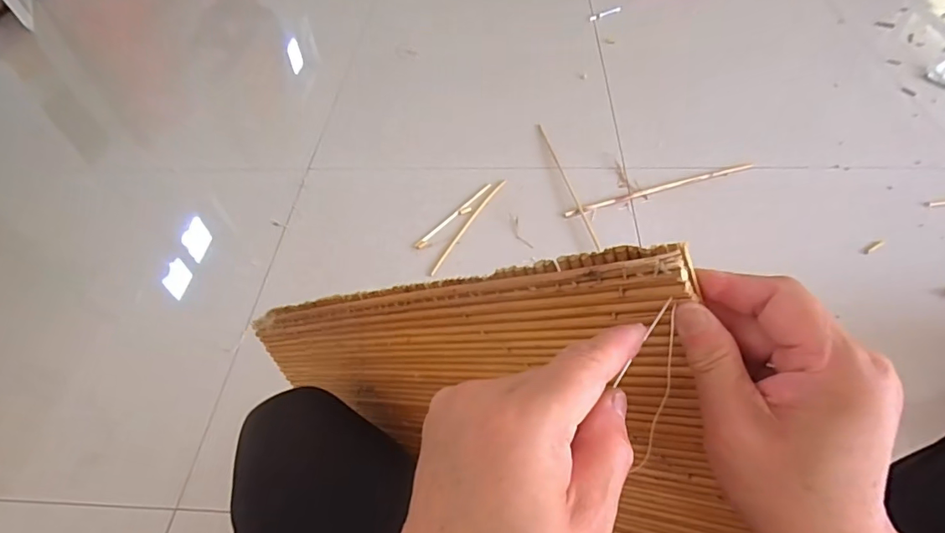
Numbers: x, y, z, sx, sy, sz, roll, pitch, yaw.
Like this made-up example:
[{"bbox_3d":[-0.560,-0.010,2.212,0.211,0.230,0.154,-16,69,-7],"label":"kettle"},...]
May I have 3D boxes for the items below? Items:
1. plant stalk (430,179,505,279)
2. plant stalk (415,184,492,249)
[{"bbox_3d":[-0.009,-0.095,1.092,0.021,0.008,0.311,25,60,19],"label":"plant stalk"},{"bbox_3d":[-0.037,-0.115,1.107,0.024,0.011,0.247,35,63,24],"label":"plant stalk"}]

